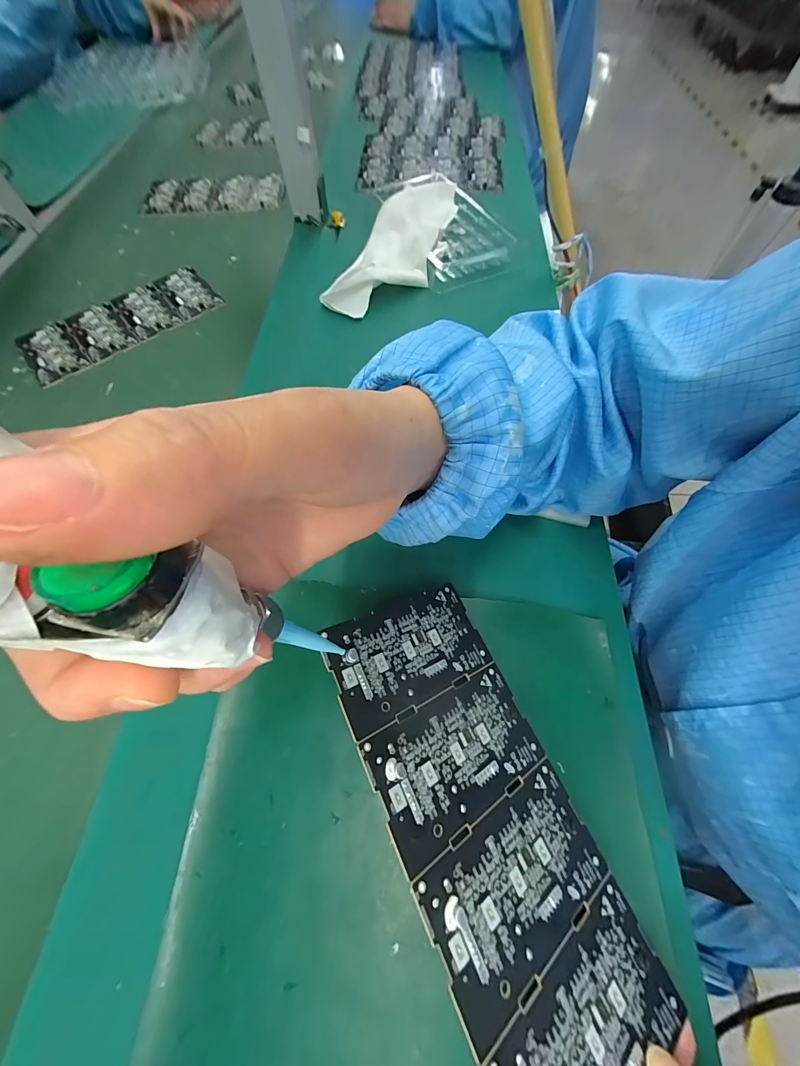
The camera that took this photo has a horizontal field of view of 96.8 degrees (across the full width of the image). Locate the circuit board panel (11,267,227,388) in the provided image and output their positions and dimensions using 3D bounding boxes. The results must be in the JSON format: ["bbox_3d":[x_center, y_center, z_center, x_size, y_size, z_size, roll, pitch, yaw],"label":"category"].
[{"bbox_3d":[-0.334,-0.265,0.438,0.239,0.007,0.110,-37,71,-15],"label":"circuit board panel"}]

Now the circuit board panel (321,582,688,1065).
[{"bbox_3d":[0.043,0.135,0.176,0.096,0.004,0.219,-15,66,-35],"label":"circuit board panel"}]

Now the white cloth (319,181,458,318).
[{"bbox_3d":[0.005,-0.367,0.442,0.095,0.030,0.280,19,66,11],"label":"white cloth"}]

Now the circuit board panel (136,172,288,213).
[{"bbox_3d":[-0.300,-0.548,0.572,0.225,0.008,0.099,-3,69,-1],"label":"circuit board panel"}]

